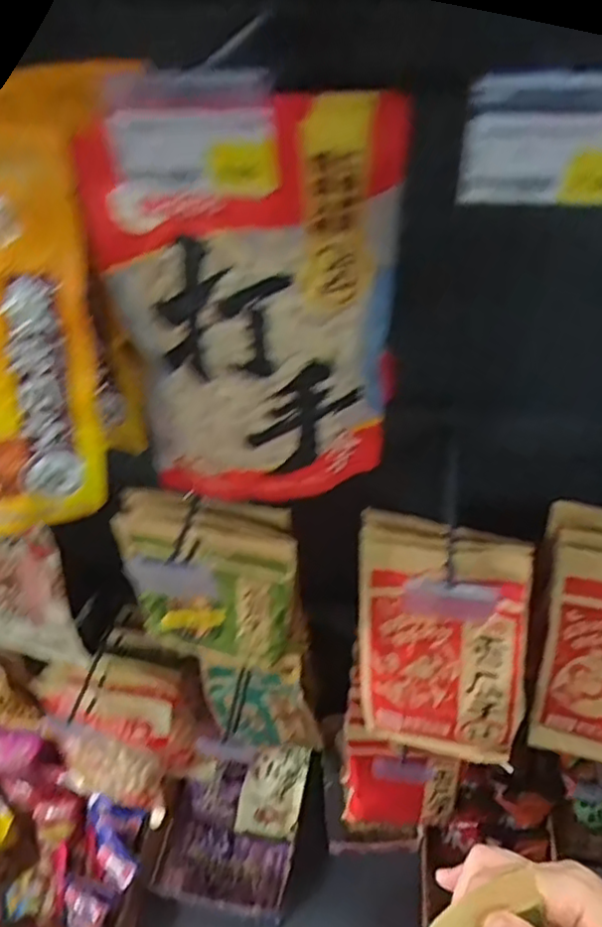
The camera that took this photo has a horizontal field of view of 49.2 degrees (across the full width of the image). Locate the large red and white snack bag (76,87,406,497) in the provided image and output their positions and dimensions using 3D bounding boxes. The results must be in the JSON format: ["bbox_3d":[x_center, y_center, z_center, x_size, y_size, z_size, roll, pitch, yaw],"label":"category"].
[{"bbox_3d":[-0.022,-0.076,0.376,0.153,0.226,0.039,-6,46,-1],"label":"large red and white snack bag"}]

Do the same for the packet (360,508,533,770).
[{"bbox_3d":[0.113,0.156,0.539,0.126,0.226,0.029,4,22,15],"label":"packet"}]

